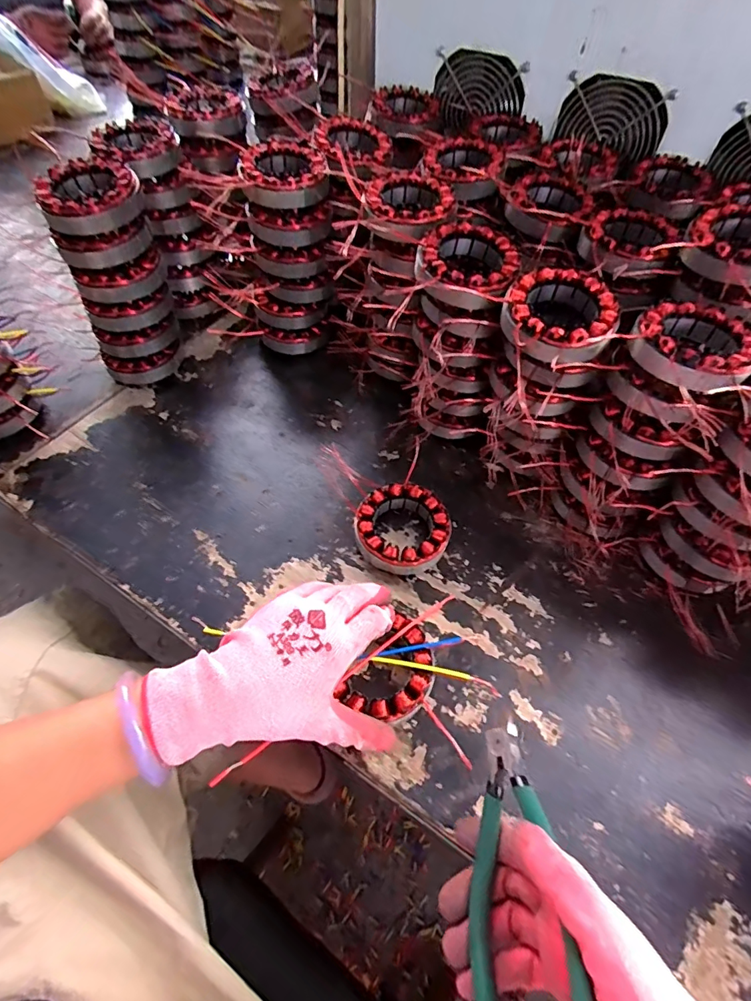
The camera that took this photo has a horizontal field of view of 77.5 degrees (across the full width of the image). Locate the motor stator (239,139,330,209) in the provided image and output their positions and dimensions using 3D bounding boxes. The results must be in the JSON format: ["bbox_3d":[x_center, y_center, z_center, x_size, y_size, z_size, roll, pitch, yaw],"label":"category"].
[{"bbox_3d":[-0.090,-0.329,0.472,0.081,0.032,0.087,-7,58,-6],"label":"motor stator"}]

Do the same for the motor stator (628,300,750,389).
[{"bbox_3d":[0.242,-0.118,0.354,0.090,0.025,0.085,-39,66,-23],"label":"motor stator"}]

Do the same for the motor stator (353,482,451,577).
[{"bbox_3d":[0.027,0.025,0.442,0.085,0.029,0.084,1,57,-1],"label":"motor stator"}]

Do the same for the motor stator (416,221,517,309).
[{"bbox_3d":[0.077,-0.199,0.403,0.082,0.029,0.096,20,59,11],"label":"motor stator"}]

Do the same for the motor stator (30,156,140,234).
[{"bbox_3d":[-0.261,-0.279,0.427,0.084,0.032,0.082,-29,62,-18],"label":"motor stator"}]

